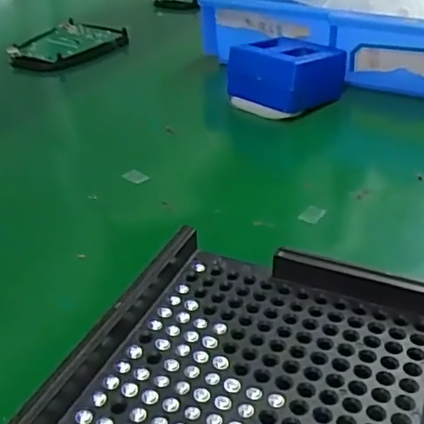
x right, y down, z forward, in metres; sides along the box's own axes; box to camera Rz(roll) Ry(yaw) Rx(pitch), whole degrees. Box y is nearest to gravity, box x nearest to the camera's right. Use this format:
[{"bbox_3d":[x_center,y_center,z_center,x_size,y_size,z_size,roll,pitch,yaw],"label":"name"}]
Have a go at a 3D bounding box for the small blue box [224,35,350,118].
[{"bbox_3d":[0.044,-0.082,0.344,0.052,0.035,0.050,29,41,35],"label":"small blue box"}]

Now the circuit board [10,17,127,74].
[{"bbox_3d":[-0.114,-0.130,0.454,0.064,0.008,0.085,19,42,18],"label":"circuit board"}]

